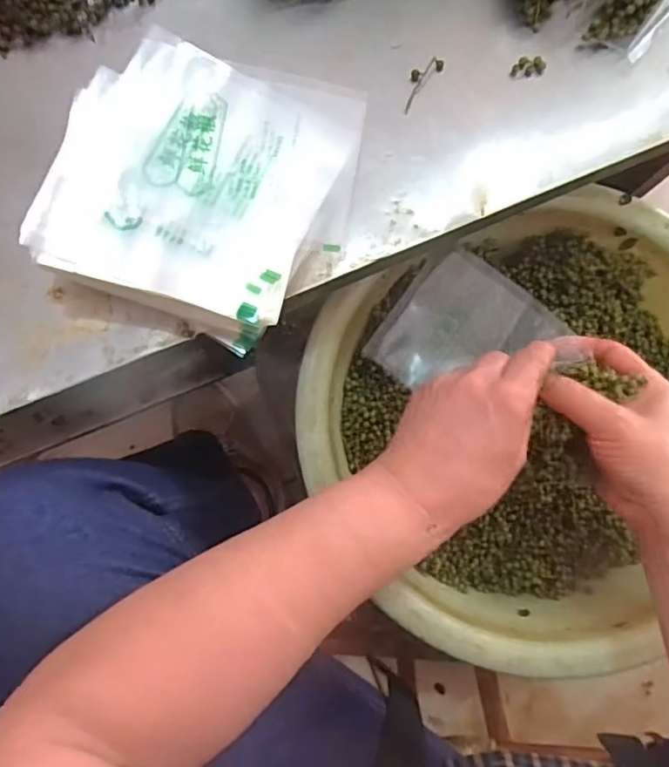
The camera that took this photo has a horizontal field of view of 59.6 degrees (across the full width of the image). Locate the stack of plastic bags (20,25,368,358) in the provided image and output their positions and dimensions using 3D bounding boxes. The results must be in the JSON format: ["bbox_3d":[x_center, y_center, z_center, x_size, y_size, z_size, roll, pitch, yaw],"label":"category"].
[{"bbox_3d":[-0.077,-0.116,0.359,0.163,0.055,0.158,15,83,0],"label":"stack of plastic bags"}]

